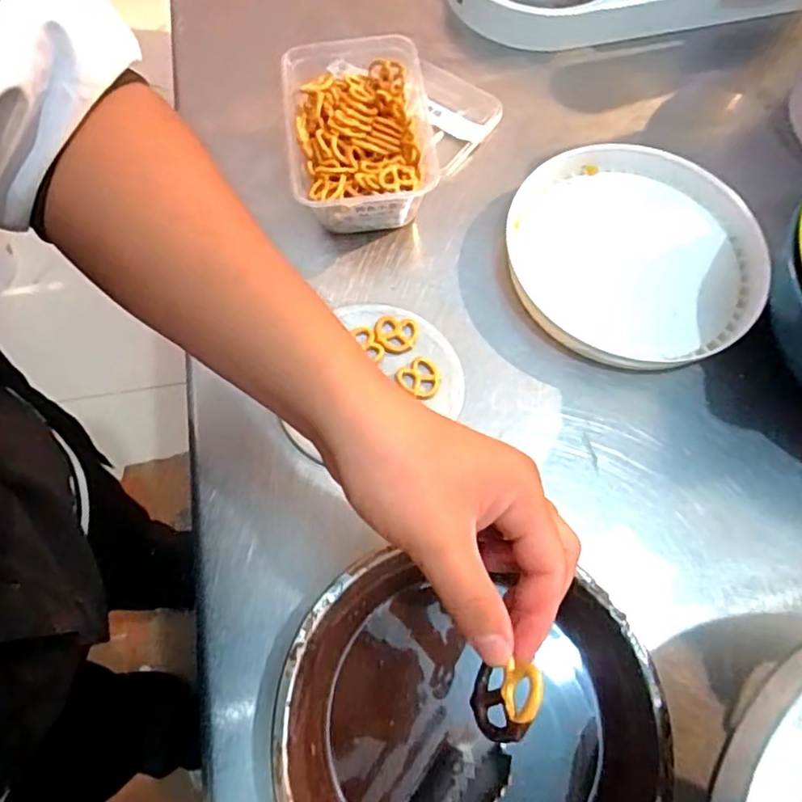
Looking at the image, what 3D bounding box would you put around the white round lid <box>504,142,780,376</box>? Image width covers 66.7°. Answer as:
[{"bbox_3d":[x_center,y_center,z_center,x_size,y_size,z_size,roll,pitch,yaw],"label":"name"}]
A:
[{"bbox_3d":[0.196,-0.122,0.501,0.208,0.019,0.196,0,67,0],"label":"white round lid"}]

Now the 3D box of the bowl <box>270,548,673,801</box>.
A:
[{"bbox_3d":[0.040,0.184,0.346,0.206,0.066,0.200,0,67,0],"label":"bowl"}]

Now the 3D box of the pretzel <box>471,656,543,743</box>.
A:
[{"bbox_3d":[0.039,0.110,0.226,0.004,0.028,0.030,31,88,-32],"label":"pretzel"}]

